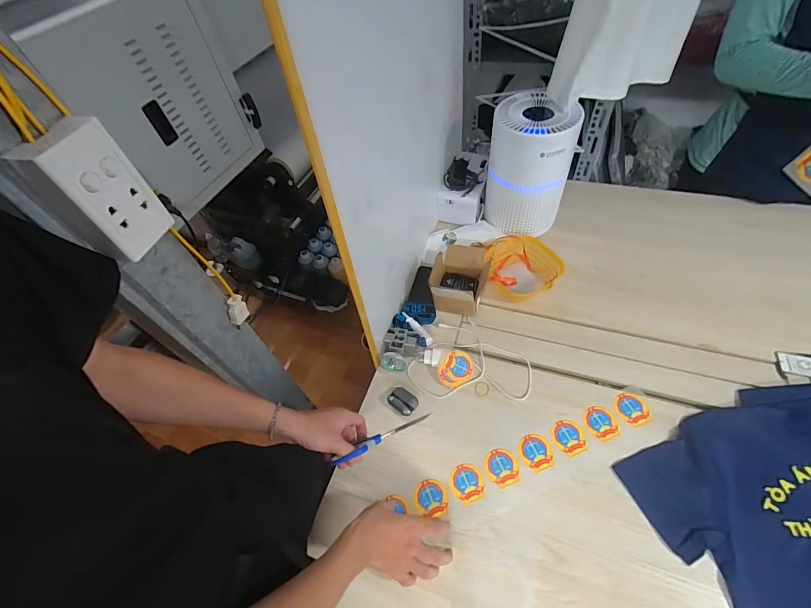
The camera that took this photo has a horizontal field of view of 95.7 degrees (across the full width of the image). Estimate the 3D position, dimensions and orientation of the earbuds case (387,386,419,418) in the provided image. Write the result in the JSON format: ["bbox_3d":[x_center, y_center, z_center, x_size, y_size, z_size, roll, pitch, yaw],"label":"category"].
[{"bbox_3d":[-0.003,0.200,0.768,0.056,0.023,0.049,29,61,24],"label":"earbuds case"}]

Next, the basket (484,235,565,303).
[{"bbox_3d":[0.287,-0.088,0.908,0.182,0.072,0.173,12,56,14],"label":"basket"}]

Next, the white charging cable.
[{"bbox_3d":[0.142,0.139,0.794,0.245,0.025,0.183,24,59,21],"label":"white charging cable"}]

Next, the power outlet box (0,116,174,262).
[{"bbox_3d":[-0.295,-0.106,0.356,0.048,0.115,0.076,14,57,17],"label":"power outlet box"}]

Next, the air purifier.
[{"bbox_3d":[0.303,-0.332,0.927,0.187,0.298,0.172,11,56,15],"label":"air purifier"}]

